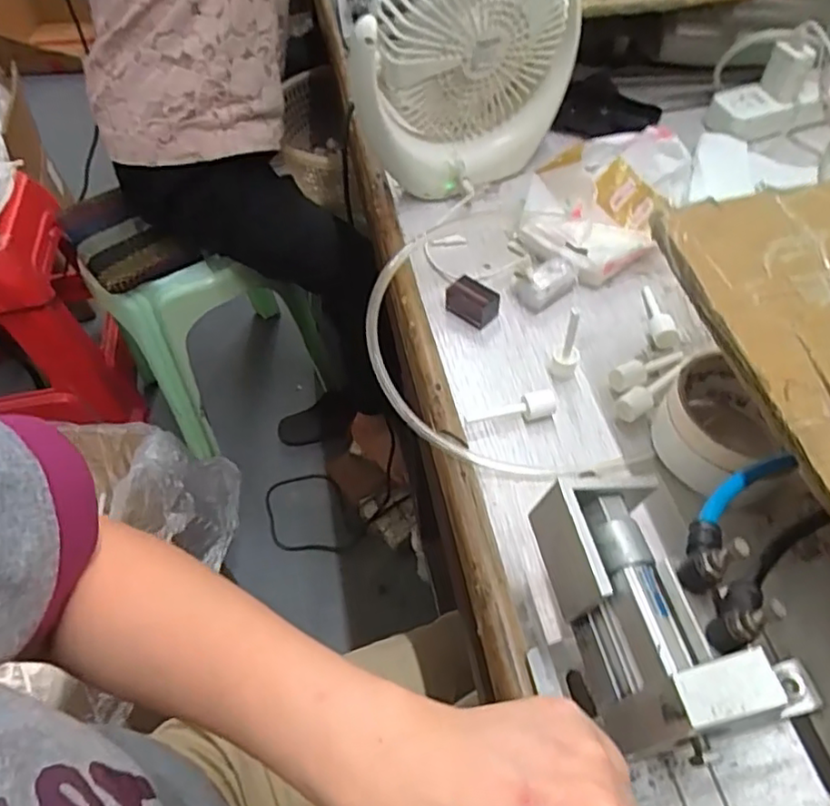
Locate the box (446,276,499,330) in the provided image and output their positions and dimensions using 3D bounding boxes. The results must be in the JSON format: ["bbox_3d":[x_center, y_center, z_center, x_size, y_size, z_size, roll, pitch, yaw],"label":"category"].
[{"bbox_3d":[0.046,-0.081,0.503,0.041,0.024,0.024,34,62,25],"label":"box"}]

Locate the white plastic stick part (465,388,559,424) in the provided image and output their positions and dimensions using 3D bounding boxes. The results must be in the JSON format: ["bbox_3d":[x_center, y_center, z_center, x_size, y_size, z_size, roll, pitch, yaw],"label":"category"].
[{"bbox_3d":[0.068,0.006,0.438,0.064,0.018,0.015,-10,53,-4],"label":"white plastic stick part"}]

